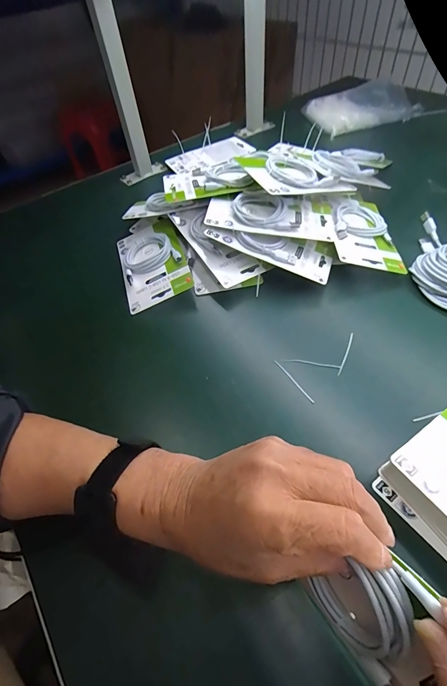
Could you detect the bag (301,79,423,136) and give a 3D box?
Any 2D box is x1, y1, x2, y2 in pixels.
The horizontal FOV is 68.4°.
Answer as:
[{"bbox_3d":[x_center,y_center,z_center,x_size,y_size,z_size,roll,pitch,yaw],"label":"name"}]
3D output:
[{"bbox_3d":[0.320,-0.535,0.754,0.226,0.055,0.143,-16,52,-6],"label":"bag"}]

